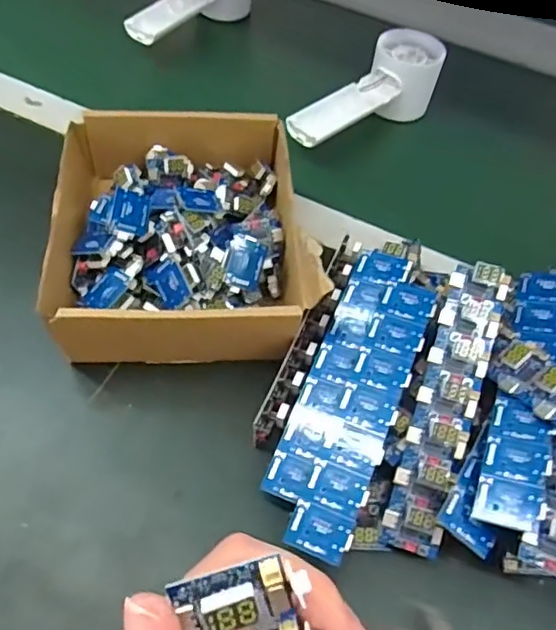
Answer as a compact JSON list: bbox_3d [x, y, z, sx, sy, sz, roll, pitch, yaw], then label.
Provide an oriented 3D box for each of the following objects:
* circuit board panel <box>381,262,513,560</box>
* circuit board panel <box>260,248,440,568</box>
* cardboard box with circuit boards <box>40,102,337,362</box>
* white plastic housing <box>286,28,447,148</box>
[{"bbox_3d":[0.086,0.044,0.297,0.029,0.017,0.149,18,79,7],"label":"circuit board panel"},{"bbox_3d":[0.039,0.038,0.308,0.051,0.008,0.164,14,67,27],"label":"circuit board panel"},{"bbox_3d":[-0.058,-0.053,0.367,0.149,0.062,0.183,-1,56,-6],"label":"cardboard box with circuit boards"},{"bbox_3d":[0.072,-0.174,0.493,0.152,0.063,0.052,-37,67,-27],"label":"white plastic housing"}]

